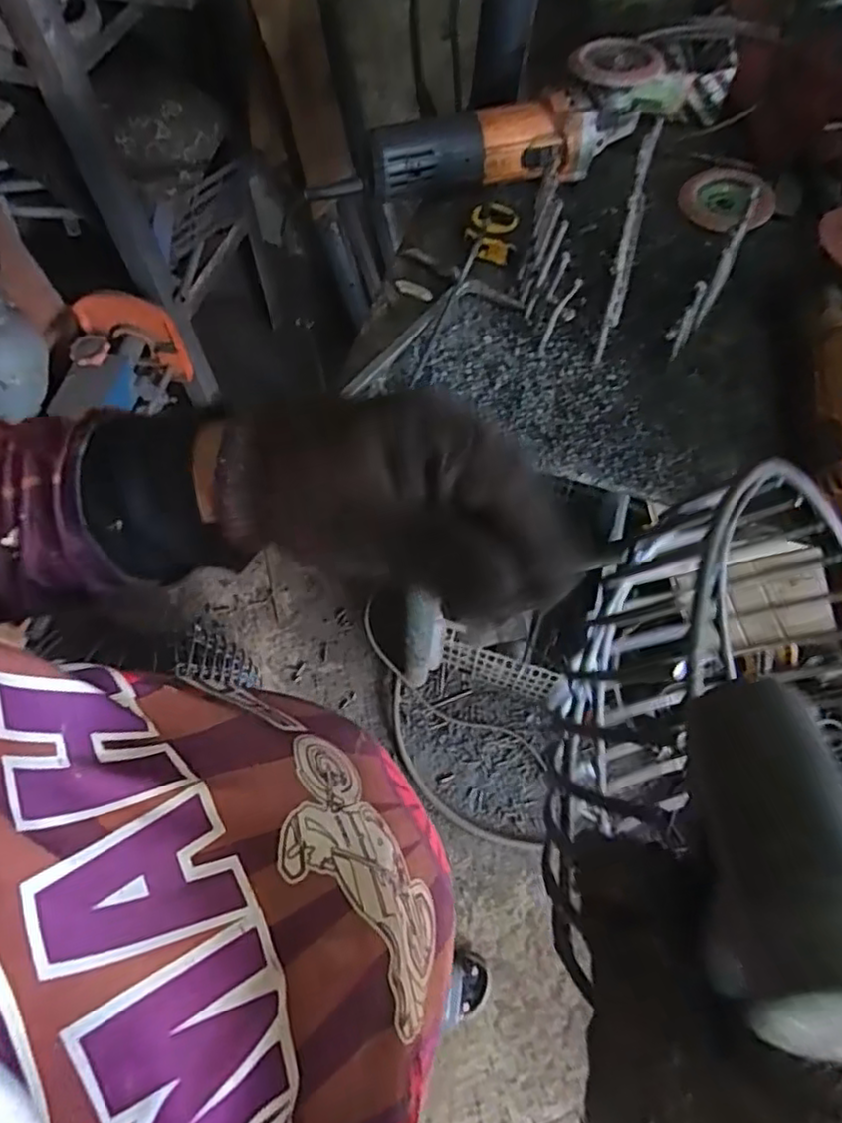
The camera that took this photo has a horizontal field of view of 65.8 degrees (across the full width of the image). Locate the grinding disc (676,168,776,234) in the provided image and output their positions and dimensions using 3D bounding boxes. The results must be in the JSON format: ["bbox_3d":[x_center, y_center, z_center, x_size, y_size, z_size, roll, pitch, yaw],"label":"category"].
[{"bbox_3d":[0.306,-0.363,0.647,0.084,0.011,0.095,31,69,14],"label":"grinding disc"}]

